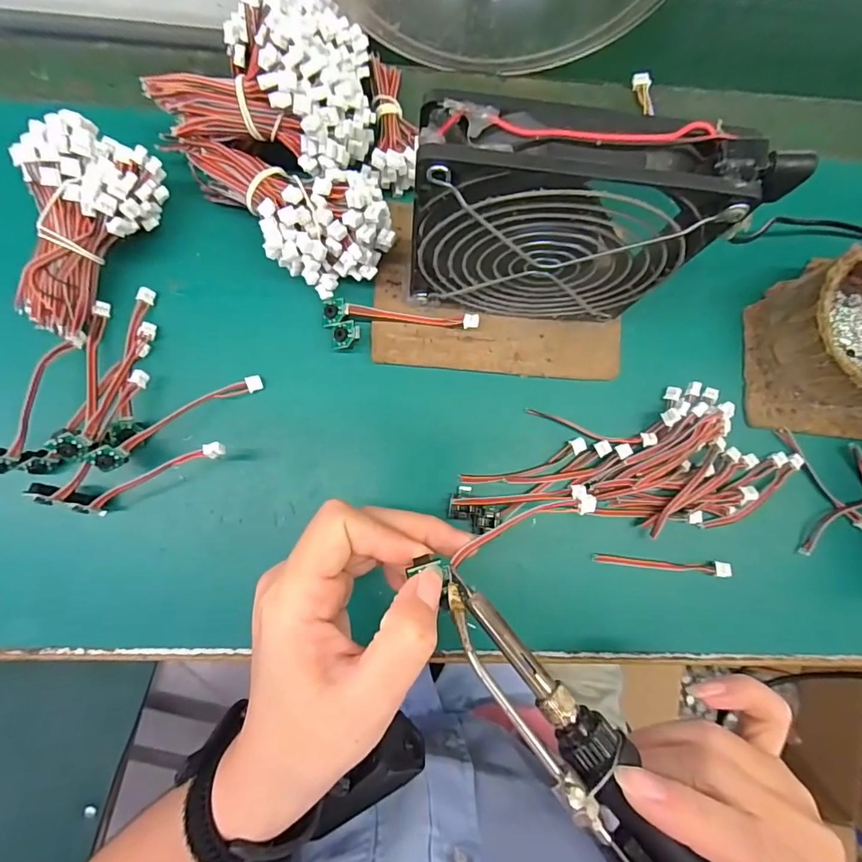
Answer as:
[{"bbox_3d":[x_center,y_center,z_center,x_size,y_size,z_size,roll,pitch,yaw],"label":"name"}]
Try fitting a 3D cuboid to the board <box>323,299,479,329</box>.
[{"bbox_3d":[-0.017,-0.065,0.265,0.086,0.011,0.014,1,85,-4],"label":"board"}]

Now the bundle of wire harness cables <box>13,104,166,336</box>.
[{"bbox_3d":[-0.185,-0.104,0.243,0.059,0.043,0.104,23,84,-1],"label":"bundle of wire harness cables"}]

